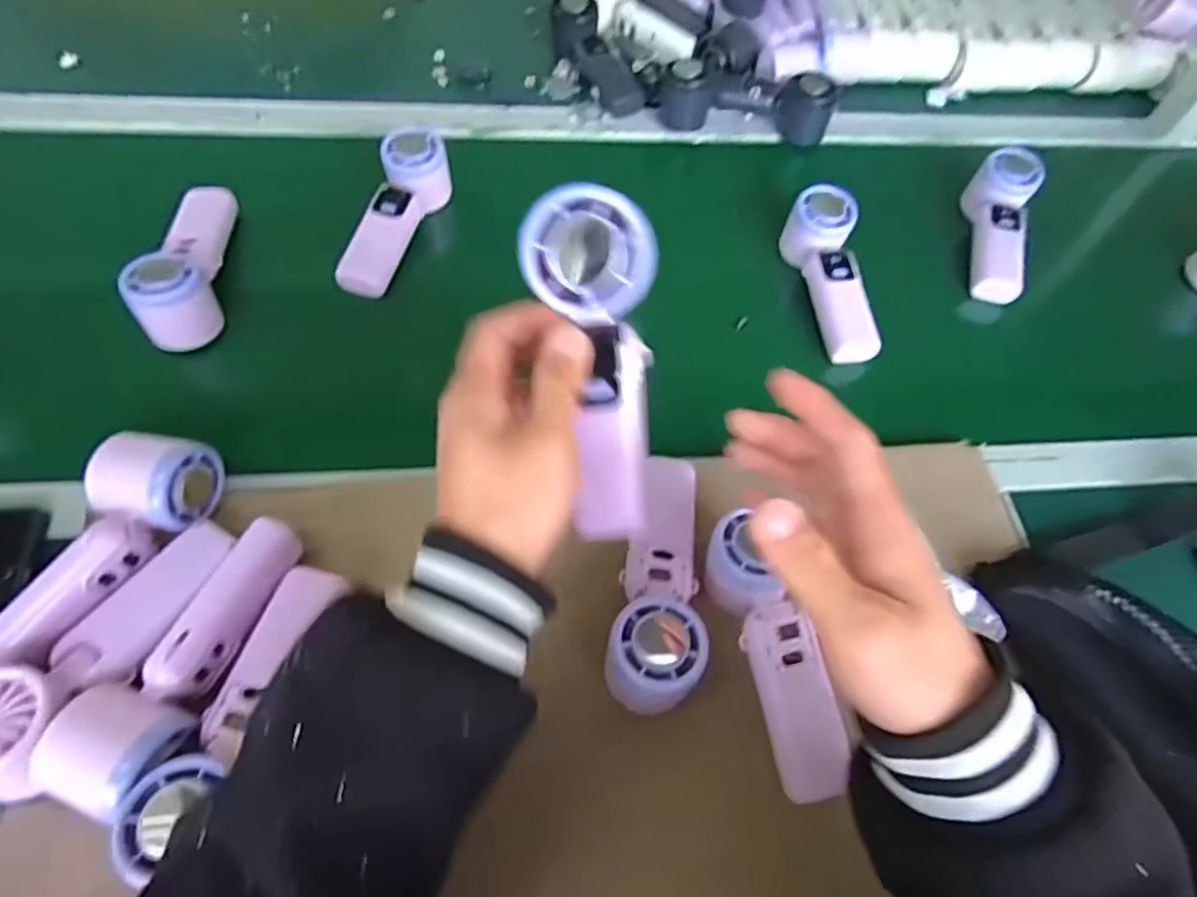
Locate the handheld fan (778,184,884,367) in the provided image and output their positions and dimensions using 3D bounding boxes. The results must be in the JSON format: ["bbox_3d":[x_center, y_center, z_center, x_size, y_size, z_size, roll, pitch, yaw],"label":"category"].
[{"bbox_3d":[0.209,-0.156,0.581,0.055,0.051,0.164,-4,61,-7],"label":"handheld fan"}]

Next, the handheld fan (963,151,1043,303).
[{"bbox_3d":[0.390,-0.210,0.645,0.055,0.043,0.171,12,77,2],"label":"handheld fan"}]

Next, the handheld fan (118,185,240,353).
[{"bbox_3d":[-0.335,-0.154,0.539,0.049,0.075,0.163,-5,61,-7],"label":"handheld fan"}]

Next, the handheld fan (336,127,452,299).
[{"bbox_3d":[-0.176,-0.209,0.579,0.058,0.053,0.164,10,61,1],"label":"handheld fan"}]

